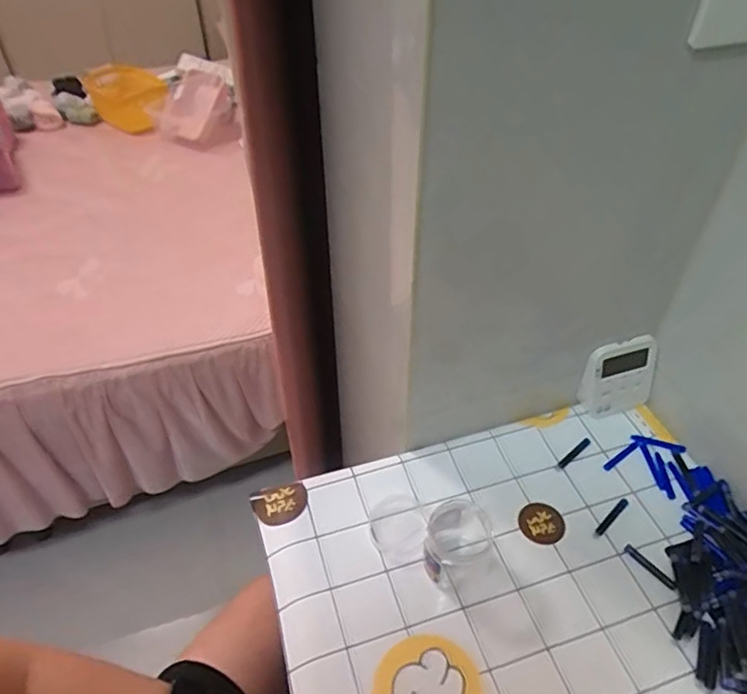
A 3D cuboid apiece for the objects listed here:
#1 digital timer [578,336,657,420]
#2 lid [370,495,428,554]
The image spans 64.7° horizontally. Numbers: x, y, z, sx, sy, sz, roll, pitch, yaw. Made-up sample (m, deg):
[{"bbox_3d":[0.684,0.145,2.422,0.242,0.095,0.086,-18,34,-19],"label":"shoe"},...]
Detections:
[{"bbox_3d":[0.246,0.031,0.597,0.072,0.082,0.017,-12,24,-10],"label":"digital timer"},{"bbox_3d":[0.022,0.157,0.525,0.048,0.011,0.054,1,45,2],"label":"lid"}]

